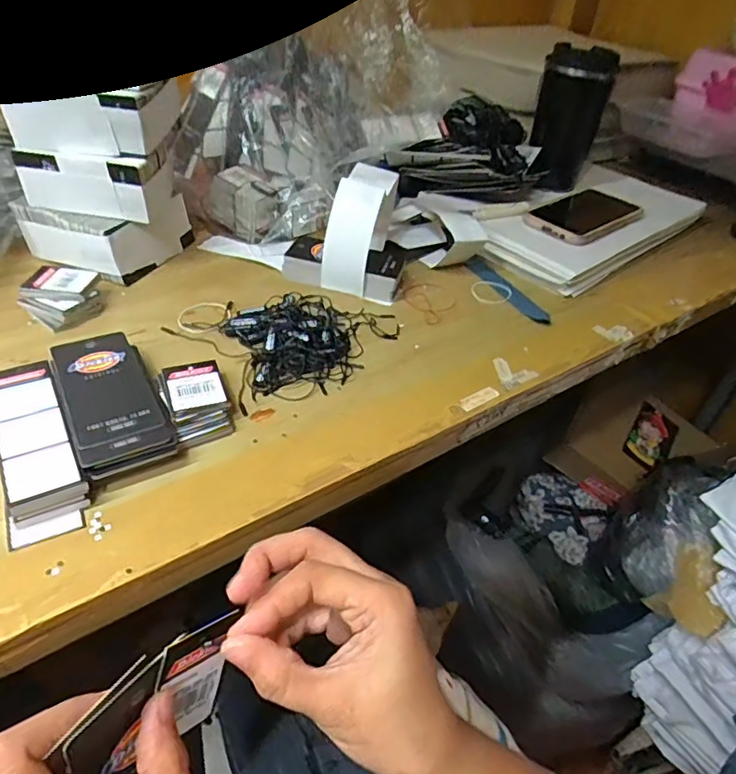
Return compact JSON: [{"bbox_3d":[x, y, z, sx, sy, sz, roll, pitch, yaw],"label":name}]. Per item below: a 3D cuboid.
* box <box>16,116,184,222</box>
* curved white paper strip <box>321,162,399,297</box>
[{"bbox_3d":[-0.240,-0.201,0.504,0.113,0.051,0.102,7,41,-1],"label":"box"},{"bbox_3d":[-0.008,-0.151,0.521,0.045,0.087,0.097,14,41,8],"label":"curved white paper strip"}]

